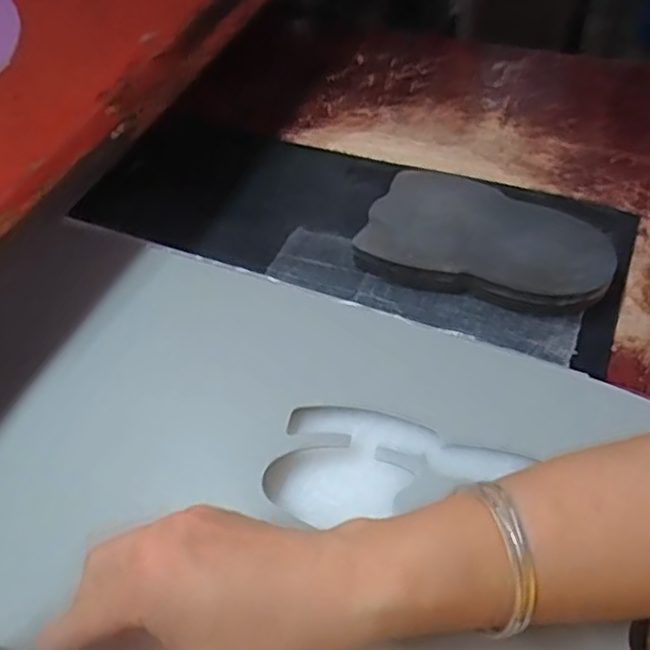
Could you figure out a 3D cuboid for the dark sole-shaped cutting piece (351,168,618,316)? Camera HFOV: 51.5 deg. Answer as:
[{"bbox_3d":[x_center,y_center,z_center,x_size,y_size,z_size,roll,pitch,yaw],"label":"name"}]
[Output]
[{"bbox_3d":[0.129,-0.071,0.528,0.181,0.023,0.127,16,51,20],"label":"dark sole-shaped cutting piece"}]

